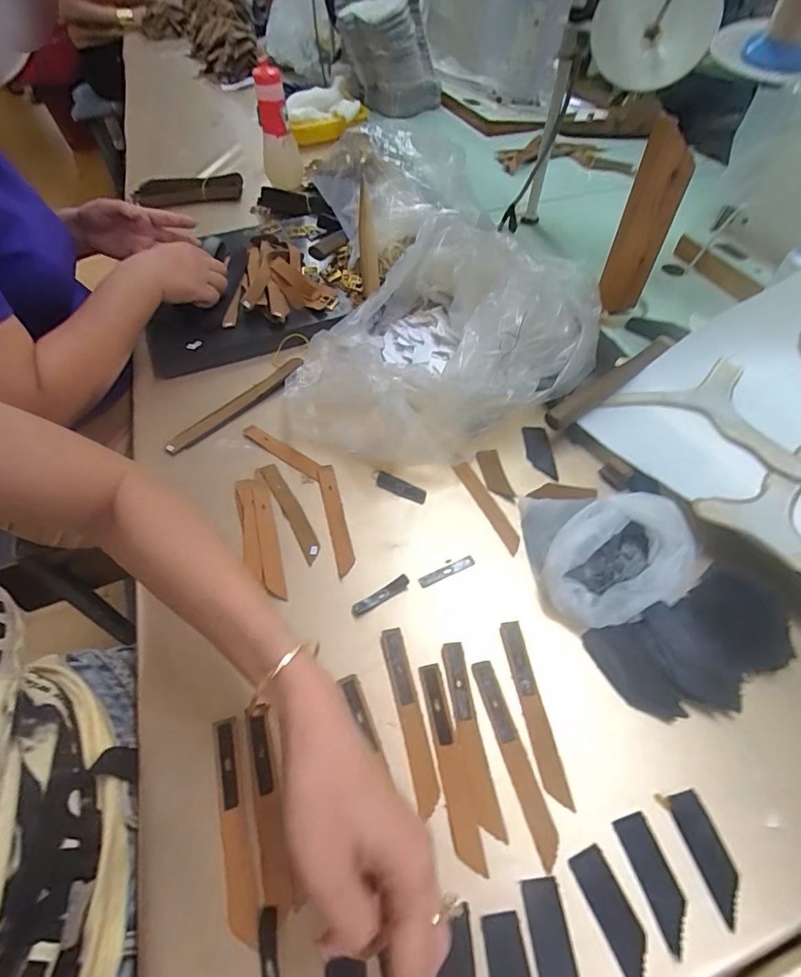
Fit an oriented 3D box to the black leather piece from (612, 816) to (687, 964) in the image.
[{"bbox_3d":[0.158,0.240,0.293,0.023,0.004,0.063,-14,53,-8],"label":"black leather piece"}]

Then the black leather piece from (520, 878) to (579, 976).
[{"bbox_3d":[0.088,0.267,0.275,0.022,0.004,0.063,-7,53,-2],"label":"black leather piece"}]

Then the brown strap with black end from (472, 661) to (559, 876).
[{"bbox_3d":[0.080,0.186,0.335,0.015,0.004,0.127,-14,53,-7],"label":"brown strap with black end"}]

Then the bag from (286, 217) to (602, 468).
[{"bbox_3d":[0.041,-0.166,0.537,0.278,0.116,0.336,35,62,26],"label":"bag"}]

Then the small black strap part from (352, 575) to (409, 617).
[{"bbox_3d":[-0.016,0.092,0.410,0.054,0.006,0.012,-29,56,-18],"label":"small black strap part"}]

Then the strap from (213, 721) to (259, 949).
[{"bbox_3d":[-0.110,0.218,0.312,0.017,0.004,0.125,-17,53,-9],"label":"strap"}]

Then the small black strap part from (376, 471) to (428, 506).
[{"bbox_3d":[0.000,0.000,0.483,0.056,0.007,0.018,25,58,21],"label":"small black strap part"}]

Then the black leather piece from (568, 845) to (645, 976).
[{"bbox_3d":[0.127,0.253,0.283,0.022,0.004,0.064,-21,54,-12],"label":"black leather piece"}]

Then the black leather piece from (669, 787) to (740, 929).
[{"bbox_3d":[0.195,0.230,0.301,0.023,0.004,0.063,-13,53,-7],"label":"black leather piece"}]

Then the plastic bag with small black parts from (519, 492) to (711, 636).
[{"bbox_3d":[0.176,0.041,0.414,0.133,0.050,0.139,-17,54,-10],"label":"plastic bag with small black parts"}]

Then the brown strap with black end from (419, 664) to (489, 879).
[{"bbox_3d":[0.034,0.189,0.333,0.016,0.004,0.128,-10,53,-5],"label":"brown strap with black end"}]

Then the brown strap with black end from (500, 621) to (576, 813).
[{"bbox_3d":[0.098,0.163,0.356,0.016,0.004,0.128,-8,53,-3],"label":"brown strap with black end"}]

